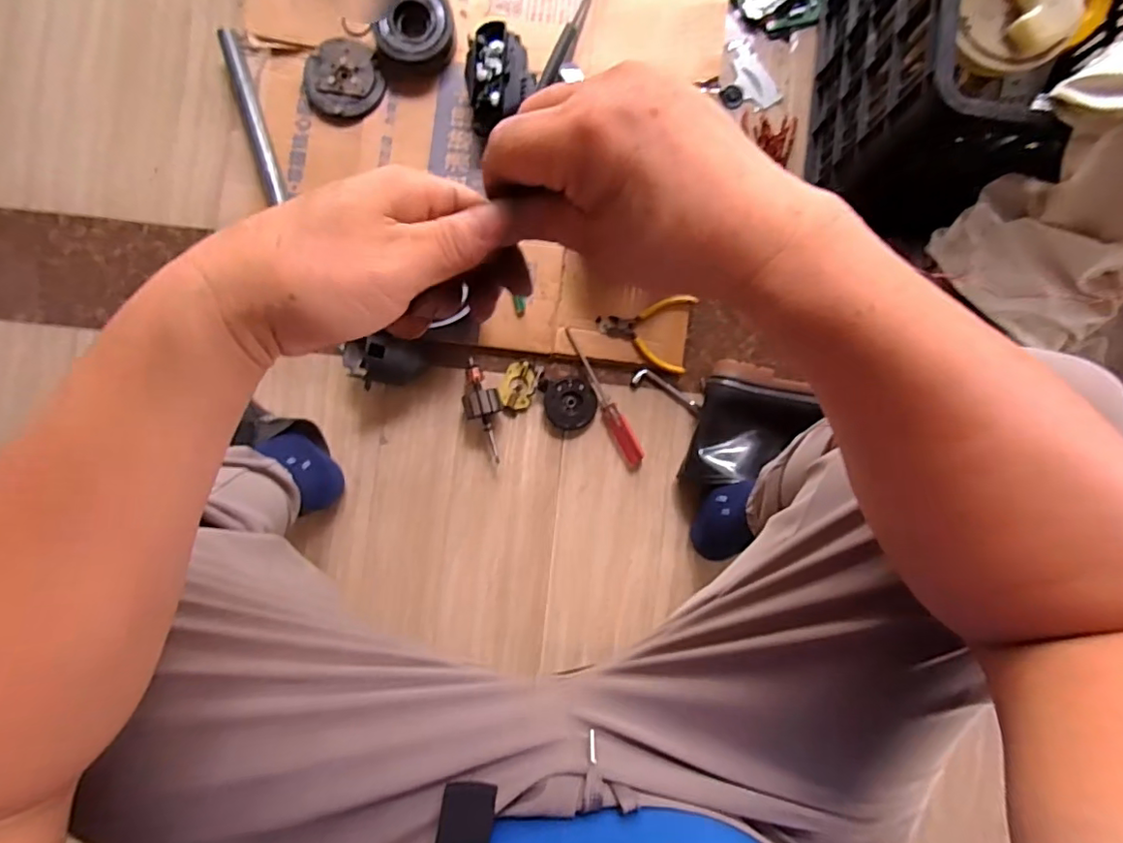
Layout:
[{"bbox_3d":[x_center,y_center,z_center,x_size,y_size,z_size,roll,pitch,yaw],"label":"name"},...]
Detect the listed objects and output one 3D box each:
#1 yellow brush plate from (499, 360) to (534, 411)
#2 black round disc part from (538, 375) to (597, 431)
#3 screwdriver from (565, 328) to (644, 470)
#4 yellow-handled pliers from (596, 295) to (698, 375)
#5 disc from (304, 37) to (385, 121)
[{"bbox_3d":[-0.057,-0.048,0.745,0.043,0.007,0.062,21,89,0],"label":"yellow brush plate"},{"bbox_3d":[0.012,-0.026,0.740,0.068,0.017,0.071,0,89,0],"label":"black round disc part"},{"bbox_3d":[0.057,-0.030,0.744,0.030,0.024,0.201,-28,90,0],"label":"screwdriver"},{"bbox_3d":[0.109,-0.122,0.733,0.121,0.009,0.099,11,97,9],"label":"yellow-handled pliers"},{"bbox_3d":[-0.294,-0.462,0.748,0.104,0.015,0.100,0,89,0],"label":"disc"}]

